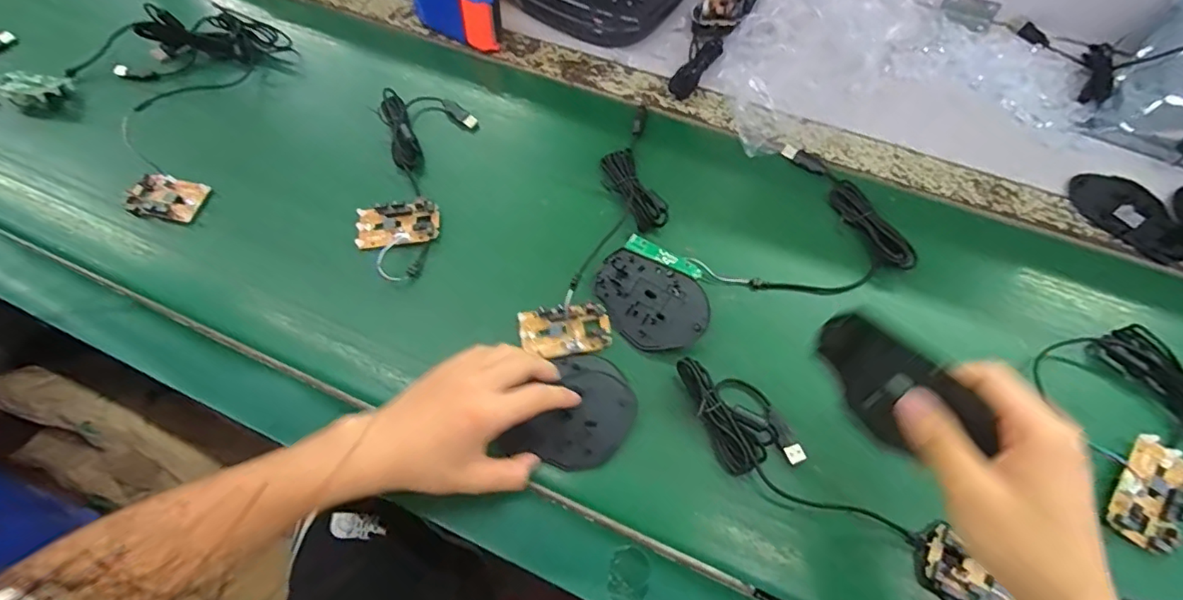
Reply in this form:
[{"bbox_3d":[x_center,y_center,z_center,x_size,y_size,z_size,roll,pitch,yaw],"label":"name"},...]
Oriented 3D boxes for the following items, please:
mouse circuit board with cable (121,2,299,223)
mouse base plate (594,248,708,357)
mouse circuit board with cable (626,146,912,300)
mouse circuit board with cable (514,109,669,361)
[{"bbox_3d":[-0.420,-0.222,0.595,0.196,0.049,0.277,-24,67,-11],"label":"mouse circuit board with cable"},{"bbox_3d":[0.050,0.004,0.476,0.104,0.005,0.072,27,87,21],"label":"mouse base plate"},{"bbox_3d":[0.162,-0.051,0.503,0.214,0.029,0.148,-27,74,-7],"label":"mouse circuit board with cable"},{"bbox_3d":[0.012,-0.052,0.513,0.083,0.042,0.262,23,75,8],"label":"mouse circuit board with cable"}]

